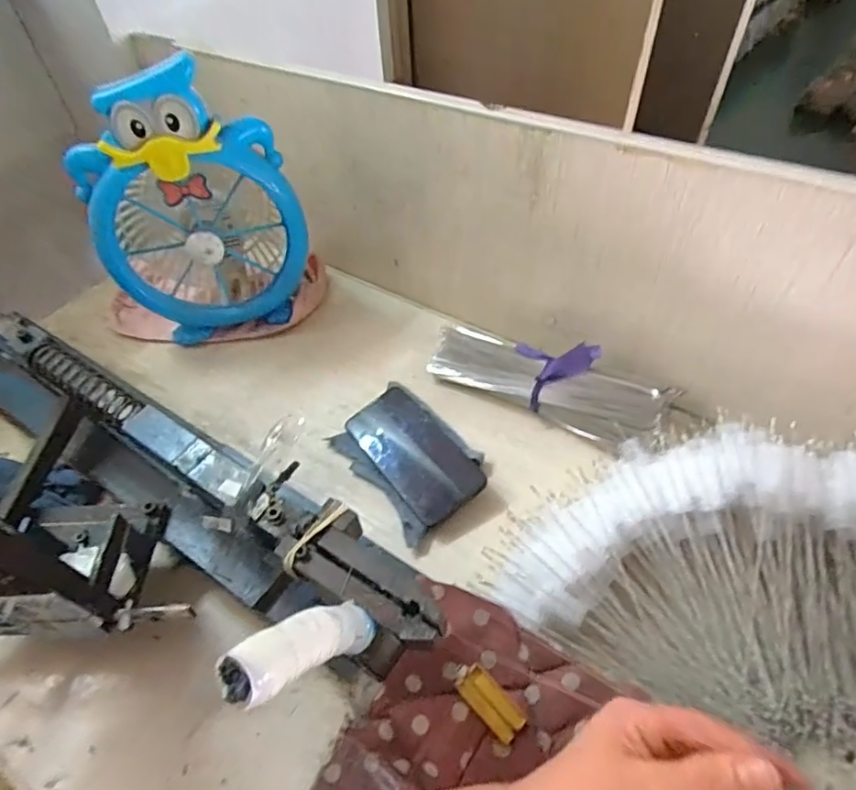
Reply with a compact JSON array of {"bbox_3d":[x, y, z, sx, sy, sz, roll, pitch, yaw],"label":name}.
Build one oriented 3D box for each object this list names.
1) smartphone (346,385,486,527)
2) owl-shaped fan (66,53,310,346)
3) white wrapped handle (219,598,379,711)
[{"bbox_3d":[-0.015,0.058,0.568,0.080,0.013,0.161,-38,55,-11],"label":"smartphone"},{"bbox_3d":[-0.271,-0.215,0.641,0.219,0.299,0.143,-21,53,-13],"label":"owl-shaped fan"},{"bbox_3d":[-0.057,0.121,0.264,0.025,0.099,0.020,36,101,27],"label":"white wrapped handle"}]

